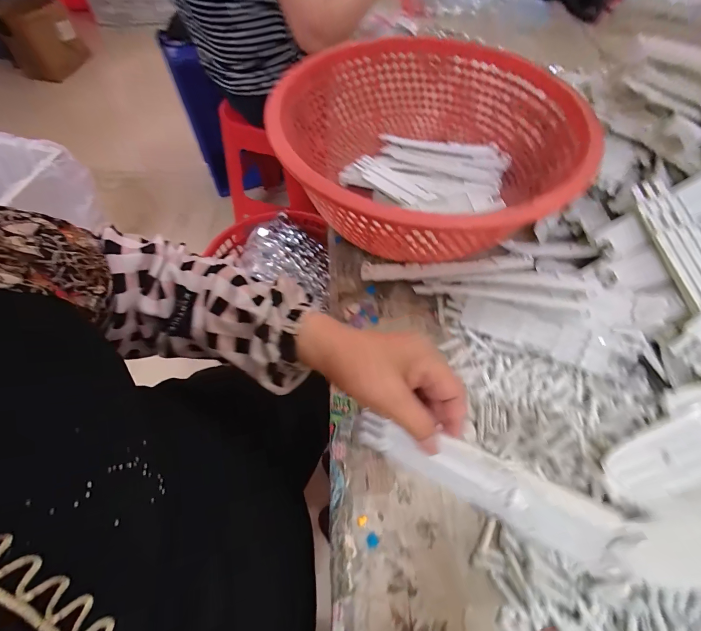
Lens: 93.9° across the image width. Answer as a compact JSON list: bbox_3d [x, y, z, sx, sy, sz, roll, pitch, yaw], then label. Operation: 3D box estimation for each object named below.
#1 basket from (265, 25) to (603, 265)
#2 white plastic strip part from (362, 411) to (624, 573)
[{"bbox_3d":[0.090,-0.221,0.449,0.374,0.137,0.394,-16,62,-12],"label":"basket"},{"bbox_3d":[0.080,0.111,0.233,0.168,0.040,0.005,17,13,36],"label":"white plastic strip part"}]

